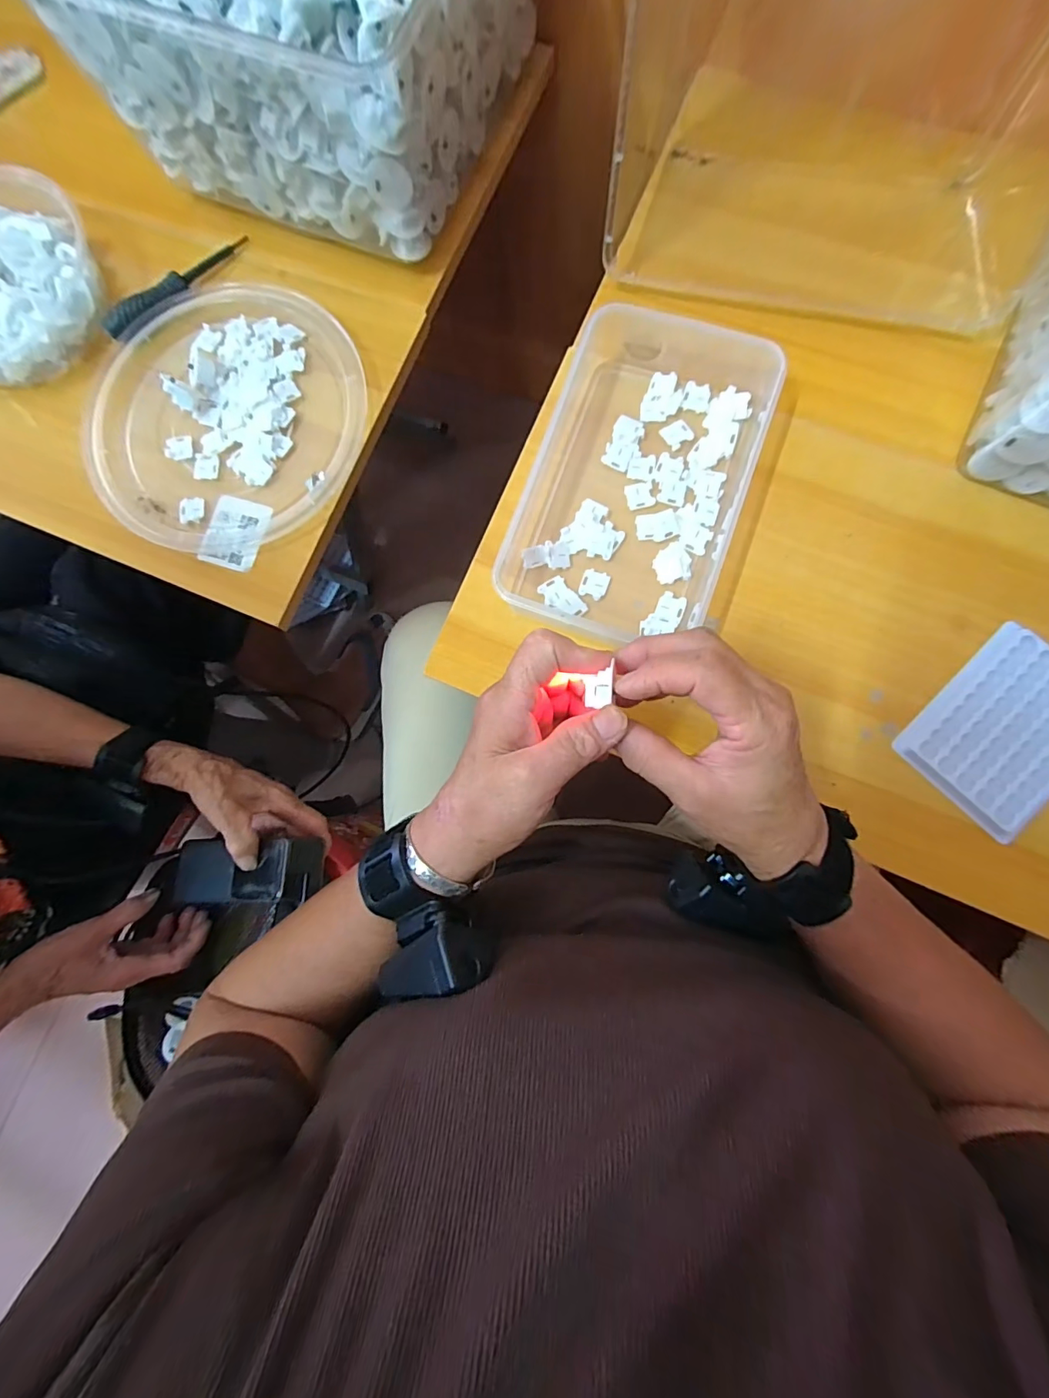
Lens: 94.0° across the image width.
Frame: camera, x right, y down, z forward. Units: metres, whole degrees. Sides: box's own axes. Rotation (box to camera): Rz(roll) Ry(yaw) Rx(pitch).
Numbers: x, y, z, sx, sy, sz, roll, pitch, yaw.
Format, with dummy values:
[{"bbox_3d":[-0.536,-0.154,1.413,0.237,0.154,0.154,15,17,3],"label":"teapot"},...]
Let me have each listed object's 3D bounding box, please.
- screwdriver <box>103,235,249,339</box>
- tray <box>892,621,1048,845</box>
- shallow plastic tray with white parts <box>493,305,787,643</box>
[{"bbox_3d":[-0.306,-0.368,0.429,0.144,0.017,0.018,-45,83,-2],"label":"screwdriver"},{"bbox_3d":[0.338,0.022,0.343,0.093,0.016,0.126,44,87,7],"label":"tray"},{"bbox_3d":[0.076,-0.167,0.365,0.163,0.046,0.256,18,84,6],"label":"shallow plastic tray with white parts"}]

